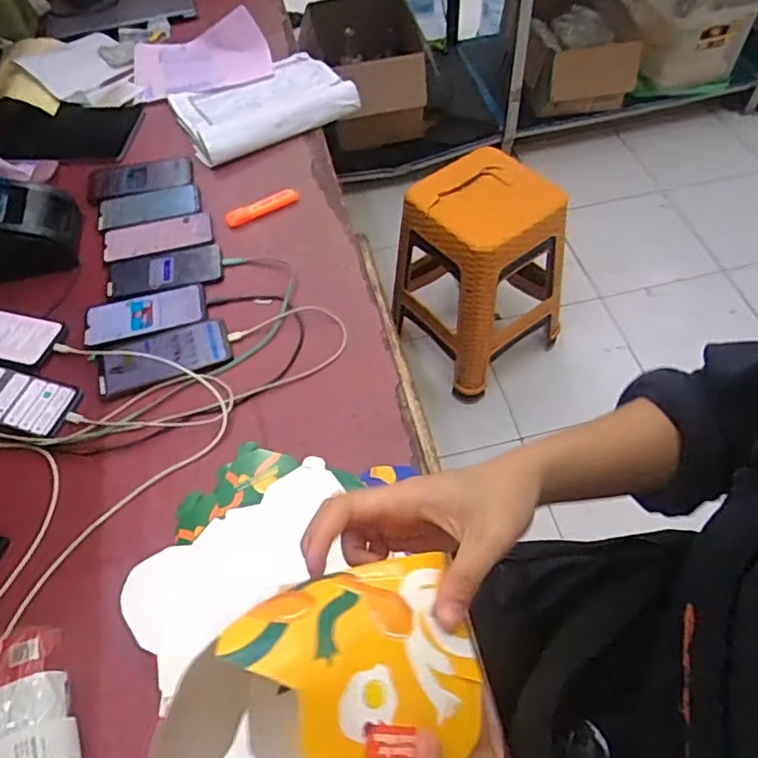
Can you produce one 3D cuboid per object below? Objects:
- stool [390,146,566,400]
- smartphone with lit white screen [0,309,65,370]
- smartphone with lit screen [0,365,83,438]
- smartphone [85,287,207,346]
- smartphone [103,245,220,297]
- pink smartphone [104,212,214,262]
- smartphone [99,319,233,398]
[{"bbox_3d":[0.276,-0.268,1.563,0.370,0.494,0.321,-33,60,-17],"label":"stool"},{"bbox_3d":[-0.509,-0.063,0.818,0.161,0.009,0.076,13,58,13],"label":"smartphone with lit white screen"},{"bbox_3d":[-0.469,0.023,0.768,0.174,0.012,0.076,13,58,13],"label":"smartphone with lit screen"},{"bbox_3d":[-0.322,-0.091,0.832,0.165,0.011,0.072,-12,56,-4],"label":"smartphone"},{"bbox_3d":[-0.317,-0.162,0.890,0.165,0.010,0.073,-9,56,-2],"label":"smartphone"},{"bbox_3d":[-0.344,-0.223,0.937,0.165,0.008,0.079,-13,56,-5],"label":"pink smartphone"},{"bbox_3d":[-0.279,-0.033,0.779,0.163,0.016,0.086,-15,56,-6],"label":"smartphone"}]

